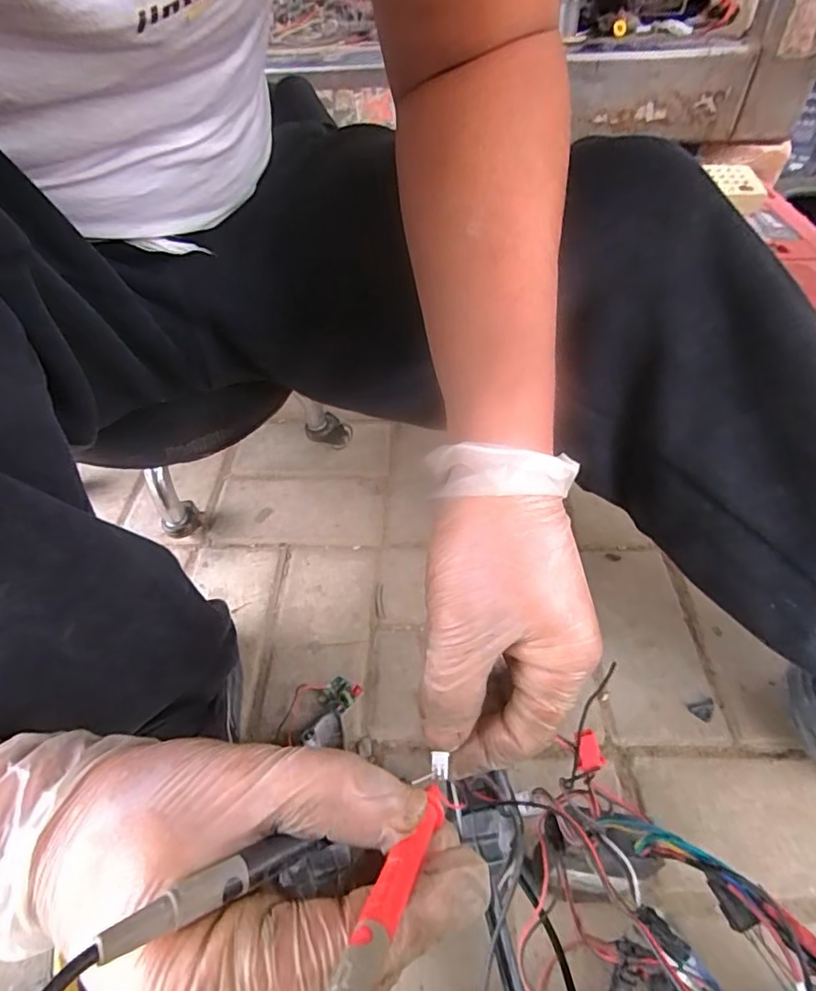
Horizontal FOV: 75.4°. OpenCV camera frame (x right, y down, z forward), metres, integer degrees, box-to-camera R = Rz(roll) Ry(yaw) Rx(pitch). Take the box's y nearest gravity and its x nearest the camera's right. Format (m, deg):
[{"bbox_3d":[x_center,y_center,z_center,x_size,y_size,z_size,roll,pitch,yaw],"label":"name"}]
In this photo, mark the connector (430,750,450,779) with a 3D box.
[{"bbox_3d":[0.013,0.106,0.207,0.007,0.004,0.008,-2,50,1],"label":"connector"}]

